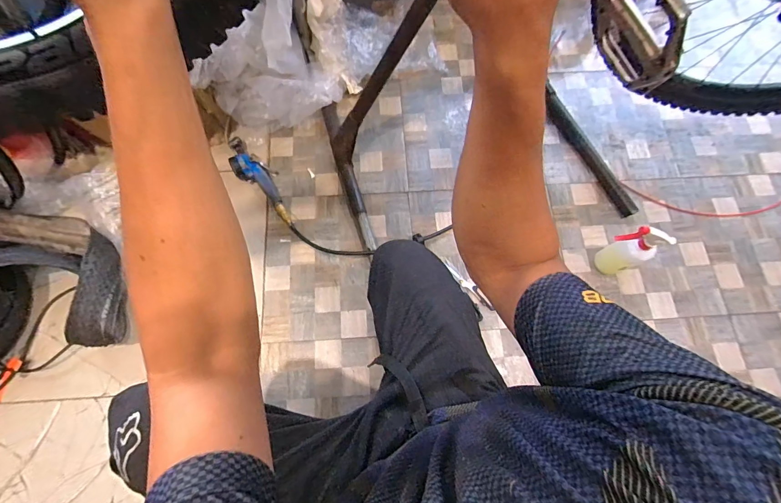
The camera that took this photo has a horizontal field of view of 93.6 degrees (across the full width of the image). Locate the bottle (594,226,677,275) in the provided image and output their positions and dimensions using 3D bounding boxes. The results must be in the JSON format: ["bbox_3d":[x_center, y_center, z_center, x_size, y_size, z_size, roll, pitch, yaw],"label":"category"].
[{"bbox_3d":[0.584,-0.003,0.889,0.094,0.219,0.073,-19,73,-8],"label":"bottle"}]

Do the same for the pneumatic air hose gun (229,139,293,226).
[{"bbox_3d":[-0.363,-0.210,1.024,0.322,0.057,0.085,42,76,11],"label":"pneumatic air hose gun"}]

